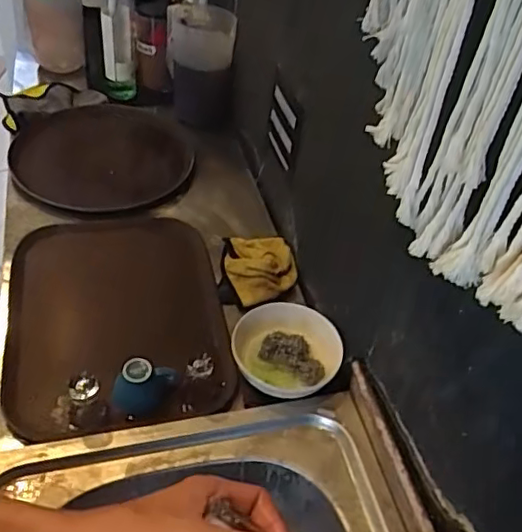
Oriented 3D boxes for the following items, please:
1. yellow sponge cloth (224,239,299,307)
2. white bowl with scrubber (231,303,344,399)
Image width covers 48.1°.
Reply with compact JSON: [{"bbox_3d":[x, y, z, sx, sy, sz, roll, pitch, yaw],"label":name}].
[{"bbox_3d":[0.000,0.002,0.956,0.115,0.041,0.135,1,45,-7],"label":"yellow sponge cloth"},{"bbox_3d":[0.037,0.117,0.808,0.142,0.047,0.150,4,44,-4],"label":"white bowl with scrubber"}]

